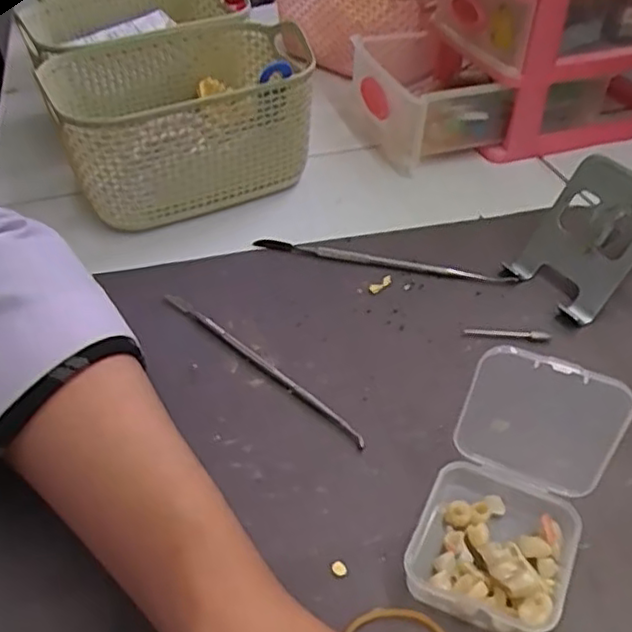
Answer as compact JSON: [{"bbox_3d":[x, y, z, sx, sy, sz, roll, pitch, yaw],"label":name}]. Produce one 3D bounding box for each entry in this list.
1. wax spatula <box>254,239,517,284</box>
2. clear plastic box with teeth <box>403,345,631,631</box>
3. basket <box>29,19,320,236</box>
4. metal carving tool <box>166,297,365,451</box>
[{"bbox_3d":[0.039,-0.035,0.401,0.155,0.006,0.011,8,43,12],"label":"wax spatula"},{"bbox_3d":[0.074,0.059,0.245,0.058,0.071,0.087,20,47,23],"label":"clear plastic box with teeth"},{"bbox_3d":[-0.091,-0.139,0.465,0.160,0.090,0.150,-17,44,-15],"label":"basket"},{"bbox_3d":[-0.029,0.023,0.337,0.145,0.006,0.006,32,53,33],"label":"metal carving tool"}]

